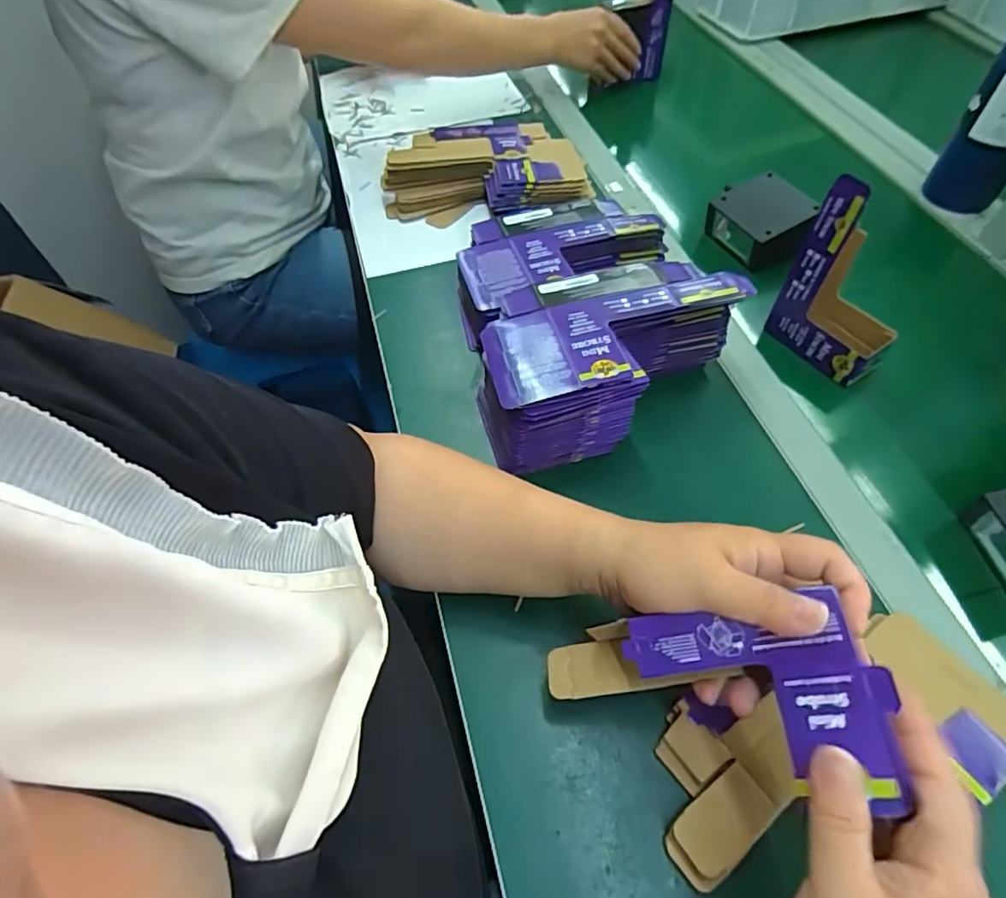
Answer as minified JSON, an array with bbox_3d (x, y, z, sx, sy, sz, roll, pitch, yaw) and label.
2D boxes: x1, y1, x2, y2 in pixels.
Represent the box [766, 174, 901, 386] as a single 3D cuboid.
[{"bbox_3d":[0.296,-0.139,0.484,0.046,0.151,0.095,-30,60,-18],"label":"box"}]

